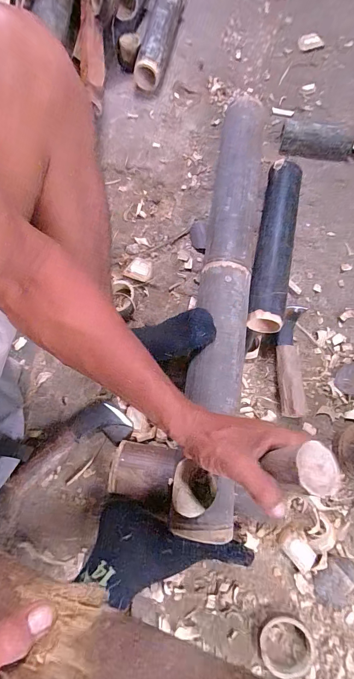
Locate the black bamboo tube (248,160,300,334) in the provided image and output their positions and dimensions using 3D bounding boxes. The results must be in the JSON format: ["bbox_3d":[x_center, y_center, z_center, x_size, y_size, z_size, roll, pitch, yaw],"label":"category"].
[{"bbox_3d":[0.194,-0.193,0.655,0.074,0.075,0.376,13,73,5],"label":"black bamboo tube"}]

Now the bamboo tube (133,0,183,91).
[{"bbox_3d":[-0.043,-0.849,0.897,0.085,0.083,0.421,10,73,4],"label":"bamboo tube"}]

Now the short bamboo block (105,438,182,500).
[{"bbox_3d":[-0.052,0.211,0.531,0.102,0.056,0.076,9,73,2],"label":"short bamboo block"}]

